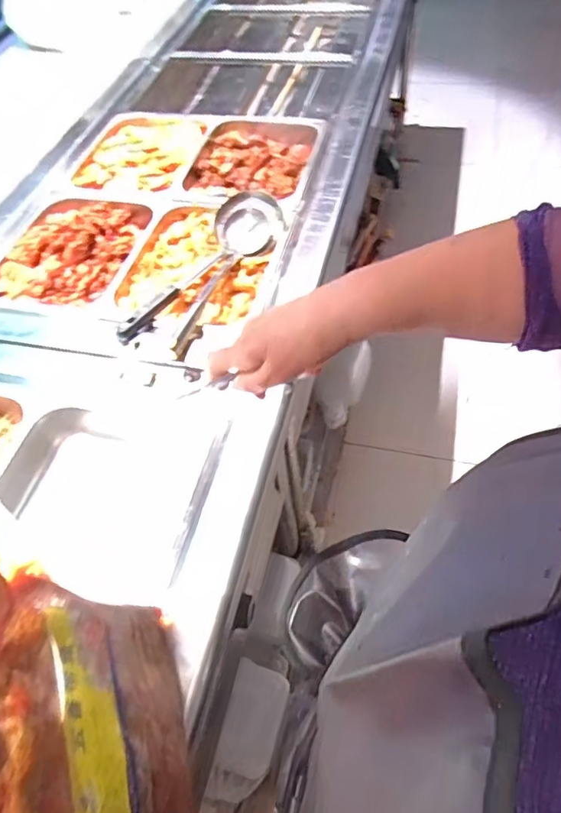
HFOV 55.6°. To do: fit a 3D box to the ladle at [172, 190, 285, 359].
[{"bbox_3d":[-0.082,-0.219,0.896,0.126,0.062,0.396,6,55,10],"label":"ladle"}]

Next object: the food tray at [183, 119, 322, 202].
[{"bbox_3d":[-0.060,-0.522,1.148,0.252,0.058,0.307,11,56,13],"label":"food tray"}]

